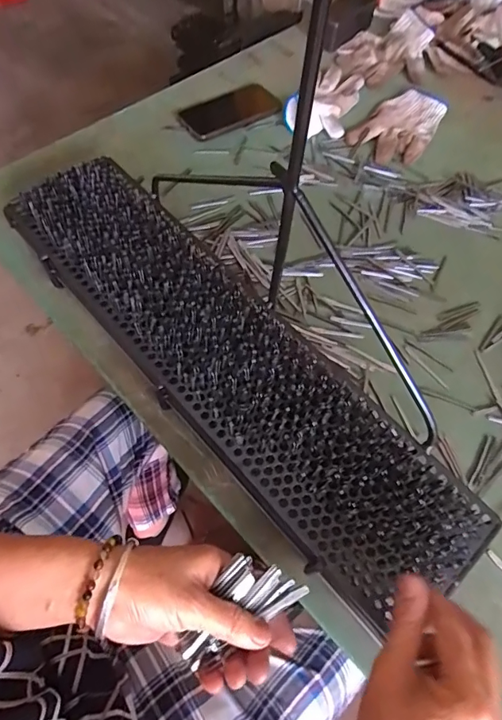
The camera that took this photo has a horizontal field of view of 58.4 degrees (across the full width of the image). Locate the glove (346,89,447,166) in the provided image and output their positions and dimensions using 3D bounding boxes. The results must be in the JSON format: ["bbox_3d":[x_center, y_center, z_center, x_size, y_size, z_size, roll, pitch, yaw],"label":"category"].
[{"bbox_3d":[0.243,-0.375,0.723,0.108,0.018,0.173,39,67,15],"label":"glove"}]

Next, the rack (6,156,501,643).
[{"bbox_3d":[-0.035,-0.011,0.457,0.145,0.038,0.571,-39,72,-21],"label":"rack"}]

